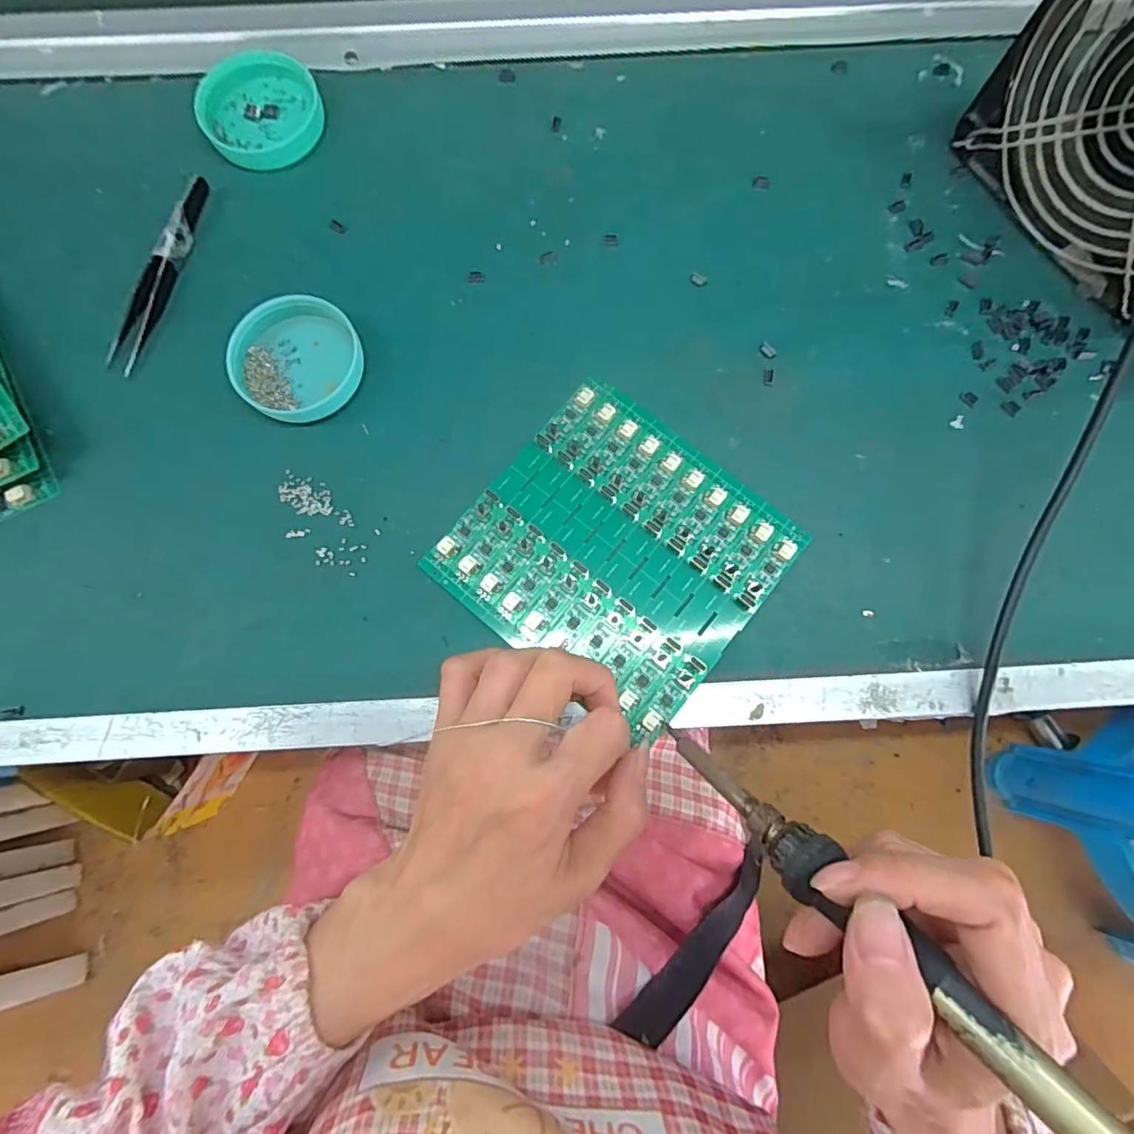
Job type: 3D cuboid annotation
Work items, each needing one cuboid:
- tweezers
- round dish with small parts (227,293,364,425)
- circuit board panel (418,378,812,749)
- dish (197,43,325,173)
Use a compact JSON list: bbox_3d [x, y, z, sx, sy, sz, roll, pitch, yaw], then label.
[{"bbox_3d":[-0.218,-0.160,0.301,0.014,0.011,0.116,18,79,4],"label":"tweezers"},{"bbox_3d":[-0.140,-0.108,0.289,0.062,0.016,0.062,0,78,1],"label":"round dish with small parts"},{"bbox_3d":[0.025,-0.008,0.273,0.140,0.007,0.130,38,81,8],"label":"circuit board panel"},{"bbox_3d":[-0.176,-0.264,0.320,0.066,0.015,0.063,0,78,1],"label":"dish"}]

